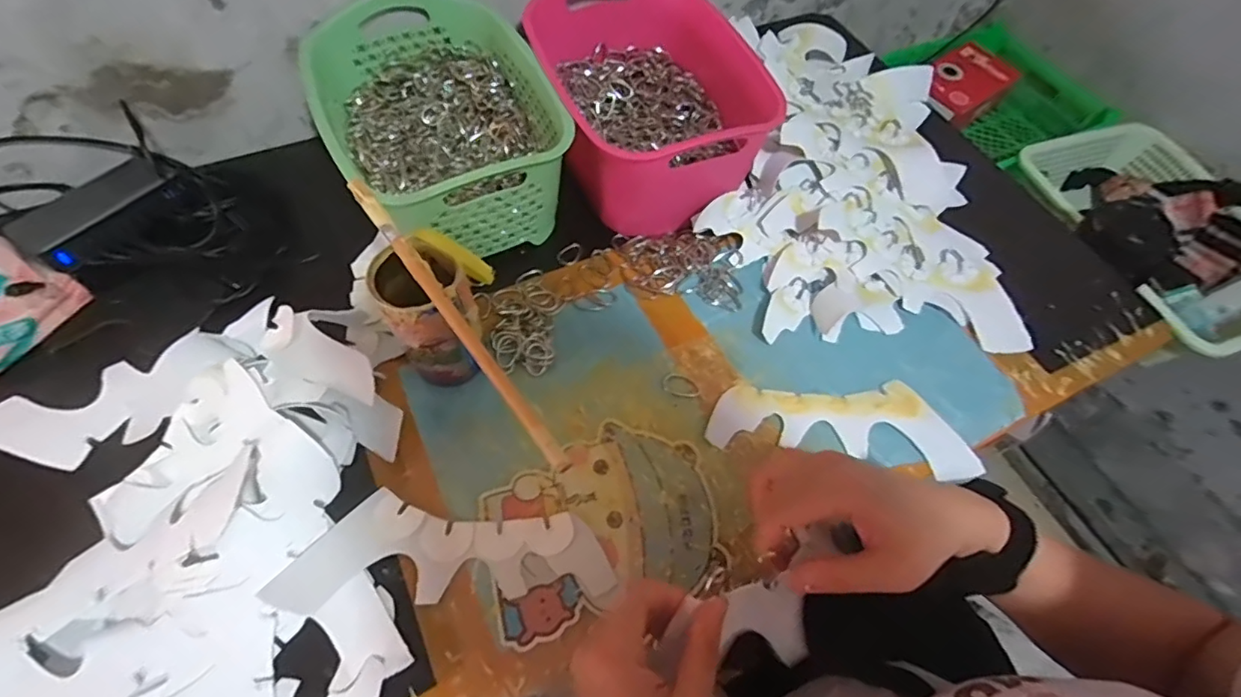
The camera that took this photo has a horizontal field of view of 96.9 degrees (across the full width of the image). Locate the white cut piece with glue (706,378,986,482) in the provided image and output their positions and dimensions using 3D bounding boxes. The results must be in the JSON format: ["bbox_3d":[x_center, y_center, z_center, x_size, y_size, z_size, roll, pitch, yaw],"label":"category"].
[{"bbox_3d":[0.188,0.065,0.473,0.221,0.009,0.076,3,62,-3],"label":"white cut piece with glue"}]

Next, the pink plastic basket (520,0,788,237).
[{"bbox_3d":[0.019,-0.268,0.572,0.199,0.110,0.300,-15,64,-12],"label":"pink plastic basket"}]

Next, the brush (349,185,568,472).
[{"bbox_3d":[-0.114,-0.026,0.361,0.011,0.007,0.266,-33,68,-20],"label":"brush"}]

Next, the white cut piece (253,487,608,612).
[{"bbox_3d":[-0.120,0.142,0.396,0.219,0.023,0.073,-1,62,-5],"label":"white cut piece"}]

